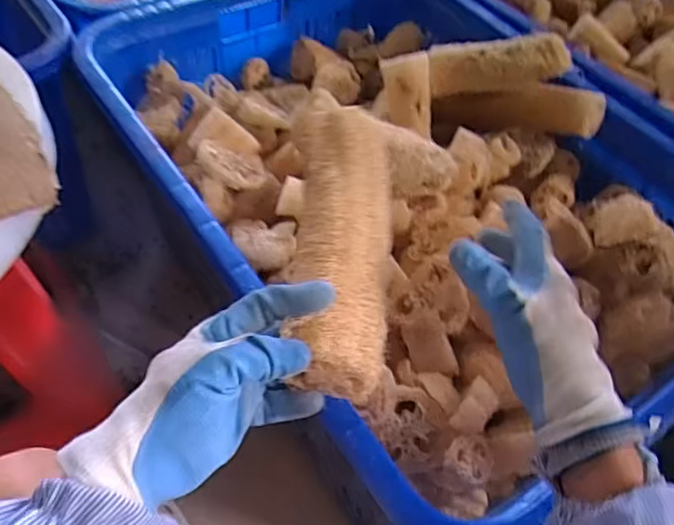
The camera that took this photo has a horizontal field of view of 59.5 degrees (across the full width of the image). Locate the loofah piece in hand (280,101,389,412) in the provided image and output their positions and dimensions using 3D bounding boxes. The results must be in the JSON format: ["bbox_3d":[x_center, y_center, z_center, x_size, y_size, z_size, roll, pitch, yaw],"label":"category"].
[{"bbox_3d":[0.006,-0.014,0.424,0.070,0.045,0.209,1,68,-5],"label":"loofah piece in hand"}]

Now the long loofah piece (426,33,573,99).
[{"bbox_3d":[0.220,-0.271,0.804,0.182,0.064,0.047,-3,51,15],"label":"long loofah piece"}]

